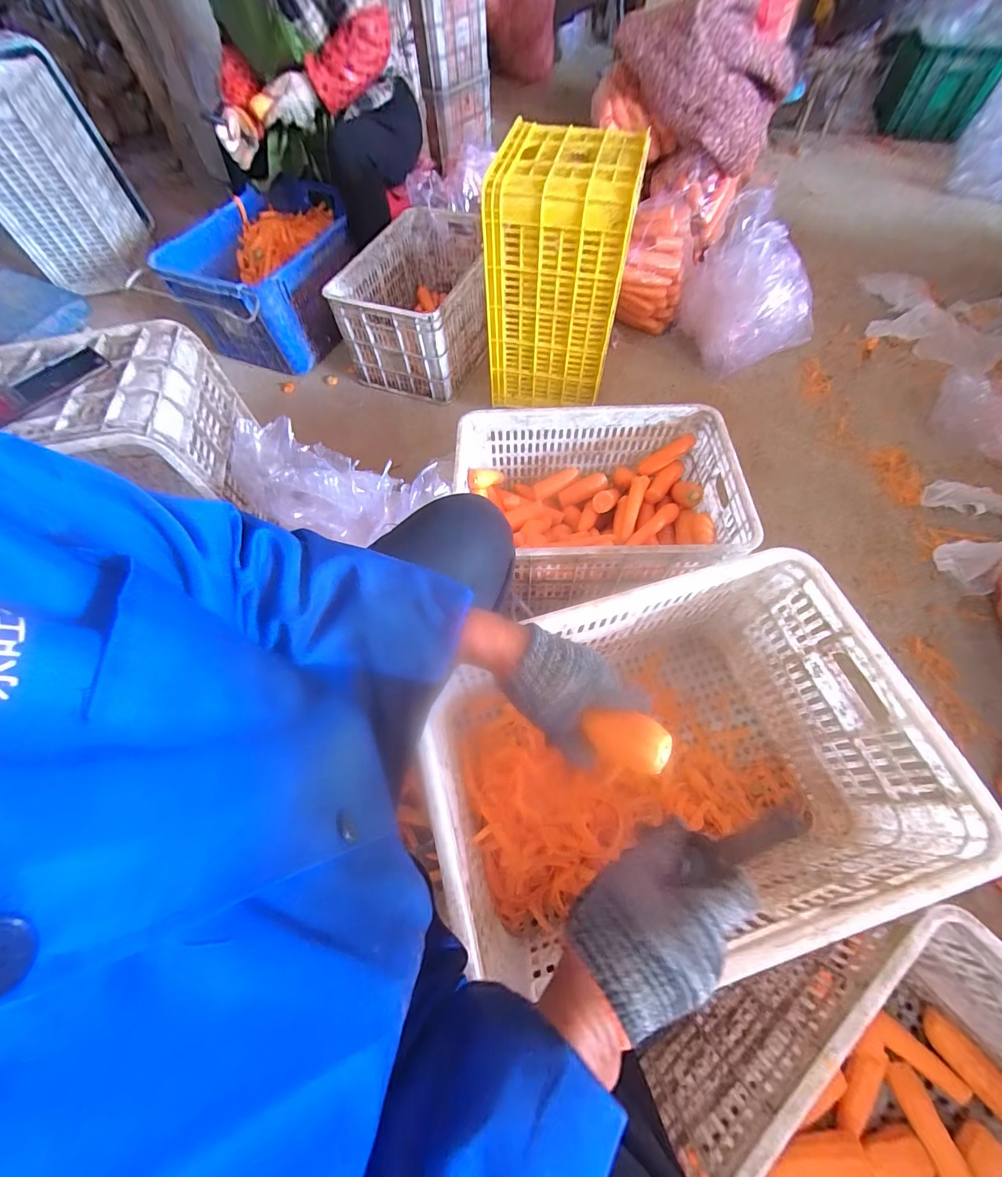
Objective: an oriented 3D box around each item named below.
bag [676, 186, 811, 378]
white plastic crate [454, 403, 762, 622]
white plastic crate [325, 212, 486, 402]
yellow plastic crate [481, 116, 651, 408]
[{"bbox_3d":[0.700,-0.878,1.211,0.264,0.281,0.350,-14,63,-4],"label":"bag"},{"bbox_3d":[0.188,-0.146,0.898,0.502,0.303,0.346,-2,63,3],"label":"white plastic crate"},{"bbox_3d":[-0.226,-0.886,1.320,0.387,0.266,0.526,14,65,11],"label":"white plastic crate"},{"bbox_3d":[0.142,-0.761,1.044,0.300,0.452,0.276,10,64,9],"label":"yellow plastic crate"}]

